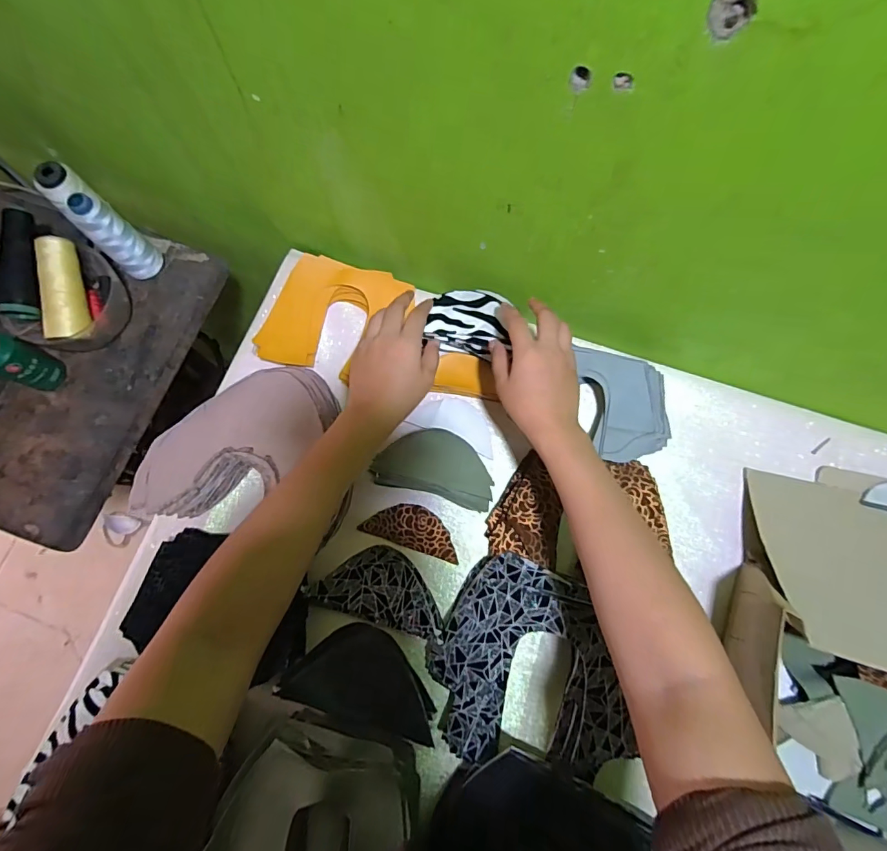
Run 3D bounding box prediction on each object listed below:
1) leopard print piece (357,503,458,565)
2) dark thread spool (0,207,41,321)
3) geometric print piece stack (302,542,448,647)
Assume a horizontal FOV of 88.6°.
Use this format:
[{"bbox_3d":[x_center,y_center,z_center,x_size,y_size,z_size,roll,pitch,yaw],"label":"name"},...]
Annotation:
[{"bbox_3d":[-0.032,0.110,0.492,0.105,0.005,0.044,18,76,5],"label":"leopard print piece"},{"bbox_3d":[-0.461,-0.176,0.497,0.037,0.030,0.116,1,93,1],"label":"dark thread spool"},{"bbox_3d":[-0.061,0.165,0.466,0.134,0.024,0.070,15,76,4],"label":"geometric print piece stack"}]

